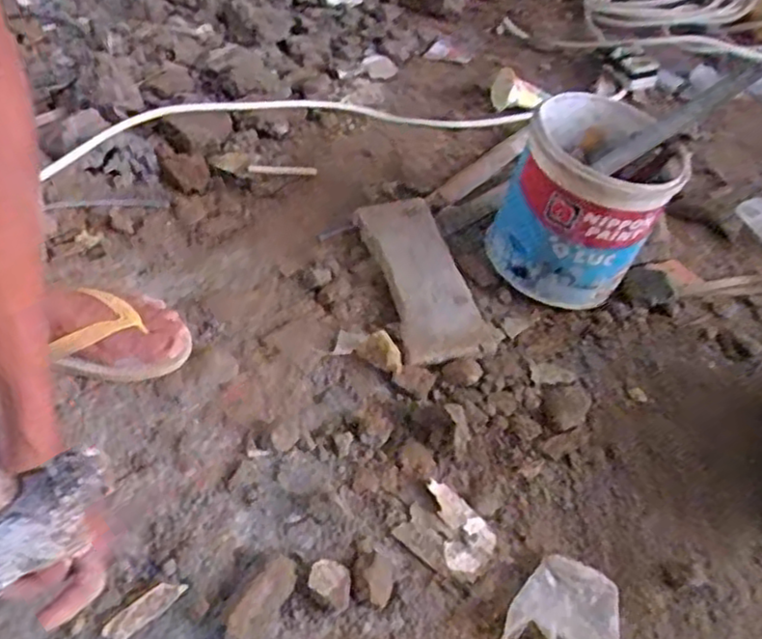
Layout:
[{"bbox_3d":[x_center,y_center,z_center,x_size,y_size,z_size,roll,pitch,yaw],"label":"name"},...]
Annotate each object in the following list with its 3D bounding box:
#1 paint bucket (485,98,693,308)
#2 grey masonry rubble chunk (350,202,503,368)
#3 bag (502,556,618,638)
[{"bbox_3d":[0.243,-0.141,0.884,0.183,0.210,0.200,1,42,-1],"label":"paint bucket"},{"bbox_3d":[0.051,-0.059,0.888,0.110,0.034,0.285,-8,43,-11],"label":"grey masonry rubble chunk"},{"bbox_3d":[0.152,0.237,0.577,0.085,0.020,0.089,24,46,22],"label":"bag"}]

